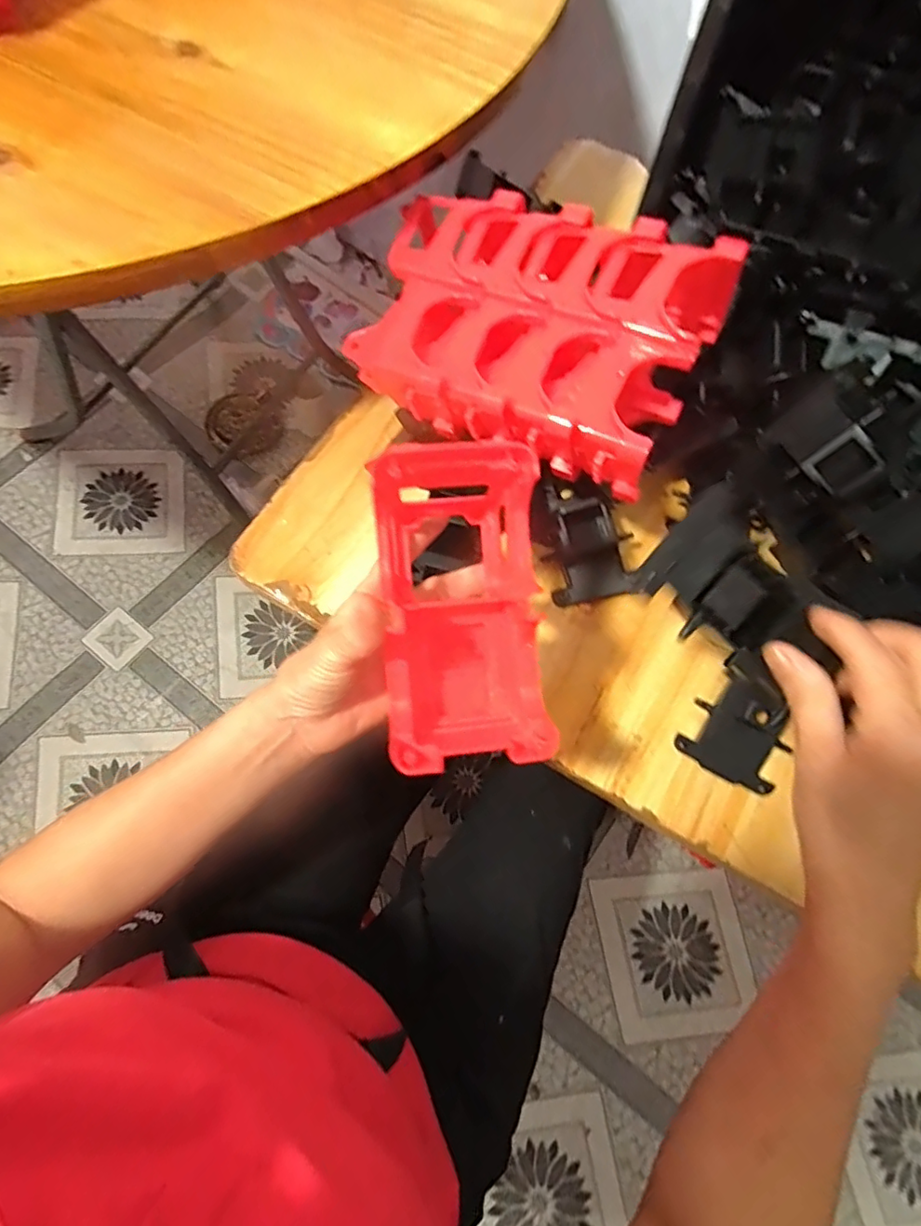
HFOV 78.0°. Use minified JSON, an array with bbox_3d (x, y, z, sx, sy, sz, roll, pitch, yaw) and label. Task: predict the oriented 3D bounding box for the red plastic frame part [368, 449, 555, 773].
[{"bbox_3d":[-0.001,-0.004,0.310,0.079,0.077,0.154,-6,91,-4],"label":"red plastic frame part"}]

